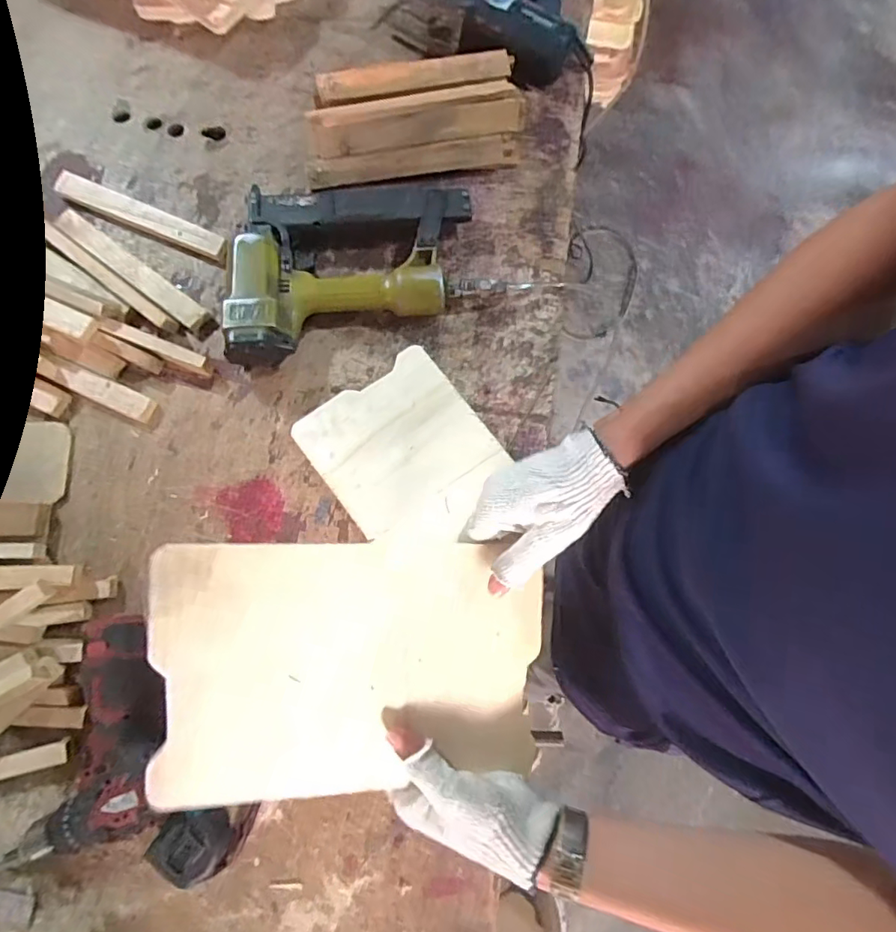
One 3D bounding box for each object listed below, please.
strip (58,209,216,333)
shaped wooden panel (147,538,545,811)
[{"bbox_3d":[-0.390,-0.240,0.652,0.234,0.016,0.026,37,78,7],"label":"strip"},{"bbox_3d":[-0.069,0.148,0.399,0.276,0.015,0.180,0,86,-11],"label":"shaped wooden panel"}]

